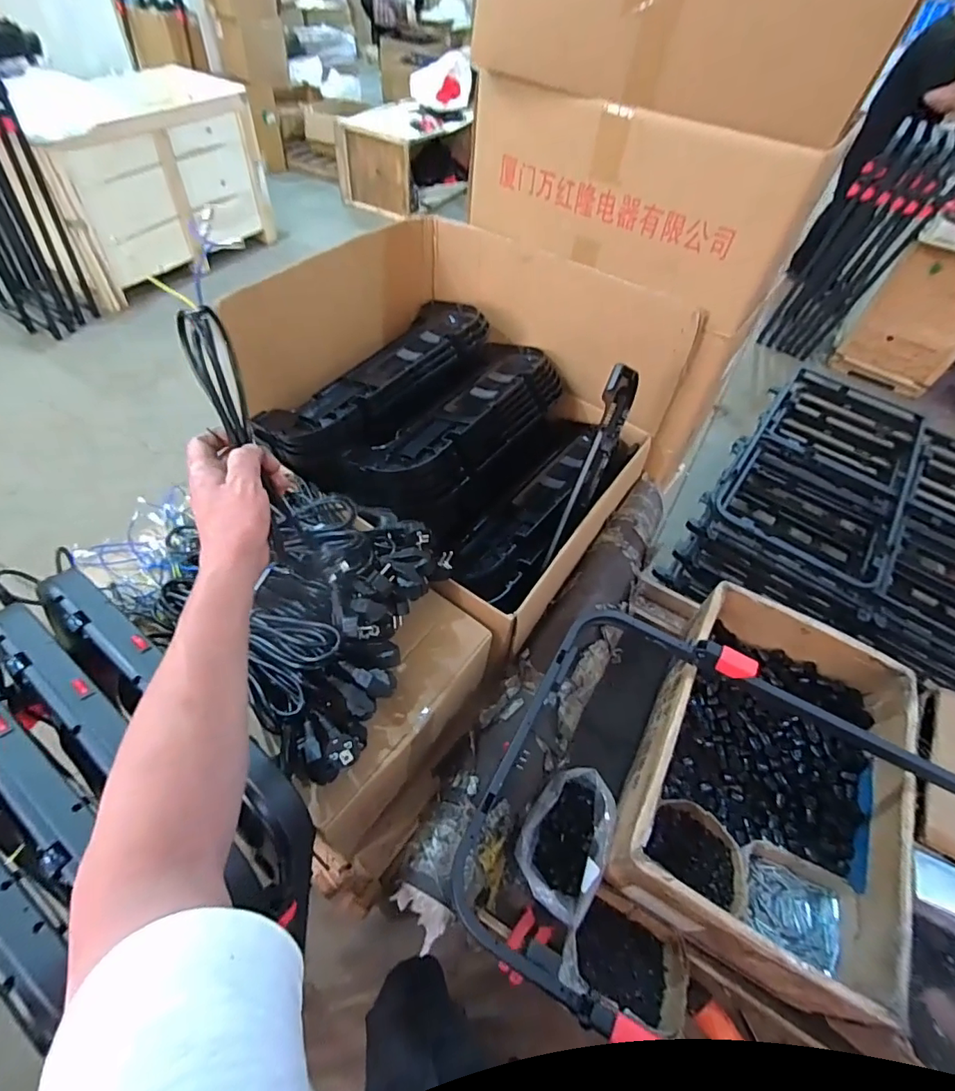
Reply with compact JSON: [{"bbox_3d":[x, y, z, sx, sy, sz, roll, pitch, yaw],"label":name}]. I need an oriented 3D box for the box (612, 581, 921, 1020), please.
[{"bbox_3d":[0.460,0.347,0.821,0.348,0.192,0.523,28,55,15],"label":"box"}]

